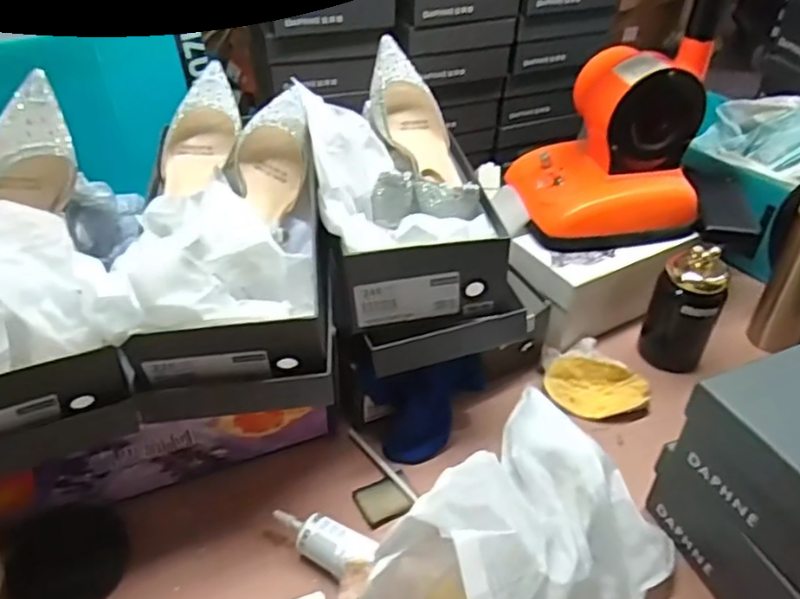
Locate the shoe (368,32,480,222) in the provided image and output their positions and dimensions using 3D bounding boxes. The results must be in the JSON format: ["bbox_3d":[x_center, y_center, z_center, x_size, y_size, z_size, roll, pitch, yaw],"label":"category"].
[{"bbox_3d":[0.026,-0.181,0.718,0.081,0.068,0.259,-11,58,-15],"label":"shoe"}]

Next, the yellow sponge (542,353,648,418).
[{"bbox_3d":[0.234,0.102,0.767,0.118,0.031,0.069,9,40,9],"label":"yellow sponge"}]

